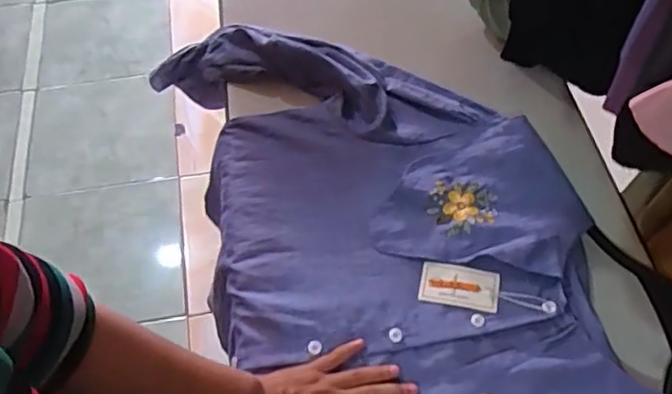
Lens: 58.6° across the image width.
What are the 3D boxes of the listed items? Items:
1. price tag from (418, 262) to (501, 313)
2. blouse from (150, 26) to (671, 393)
[{"bbox_3d":[0.128,0.094,0.622,0.080,0.004,0.044,8,64,9],"label":"price tag"},{"bbox_3d":[0.065,0.168,0.573,0.435,0.081,0.997,-12,56,-3],"label":"blouse"}]

